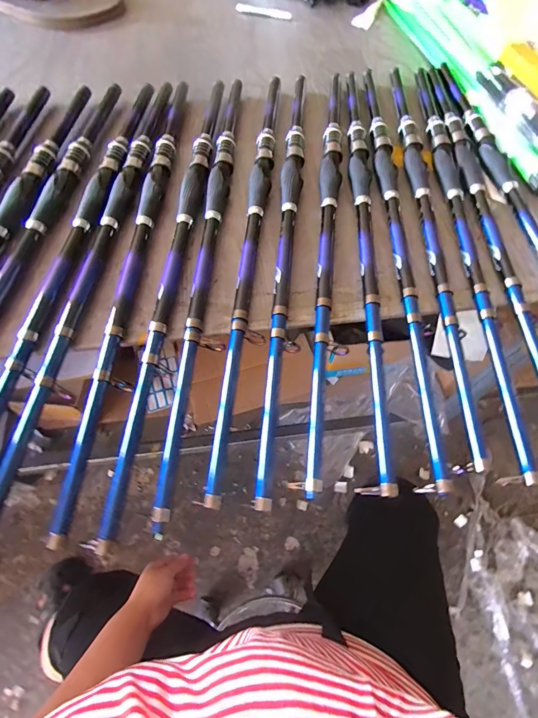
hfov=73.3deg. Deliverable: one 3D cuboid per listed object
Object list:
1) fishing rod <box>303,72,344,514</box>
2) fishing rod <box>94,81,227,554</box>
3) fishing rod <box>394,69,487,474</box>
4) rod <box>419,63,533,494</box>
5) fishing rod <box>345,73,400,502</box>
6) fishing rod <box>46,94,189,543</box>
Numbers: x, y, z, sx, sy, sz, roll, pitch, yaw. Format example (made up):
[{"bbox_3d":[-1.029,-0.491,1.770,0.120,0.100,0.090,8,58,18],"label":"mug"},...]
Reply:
[{"bbox_3d":[0.082,-0.183,0.494,0.030,0.035,0.669,6,63,2],"label":"fishing rod"},{"bbox_3d":[-0.117,-0.152,0.467,0.027,0.027,0.700,5,60,2],"label":"fishing rod"},{"bbox_3d":[0.219,-0.206,0.507,0.034,0.035,0.671,1,60,0],"label":"fishing rod"},{"bbox_3d":[0.266,-0.213,0.510,0.036,0.036,0.655,1,60,0],"label":"rod"},{"bbox_3d":[0.133,-0.186,0.497,0.033,0.037,0.673,3,63,0],"label":"fishing rod"},{"bbox_3d":[-0.168,-0.161,0.472,0.027,0.023,0.712,3,60,1],"label":"fishing rod"}]

